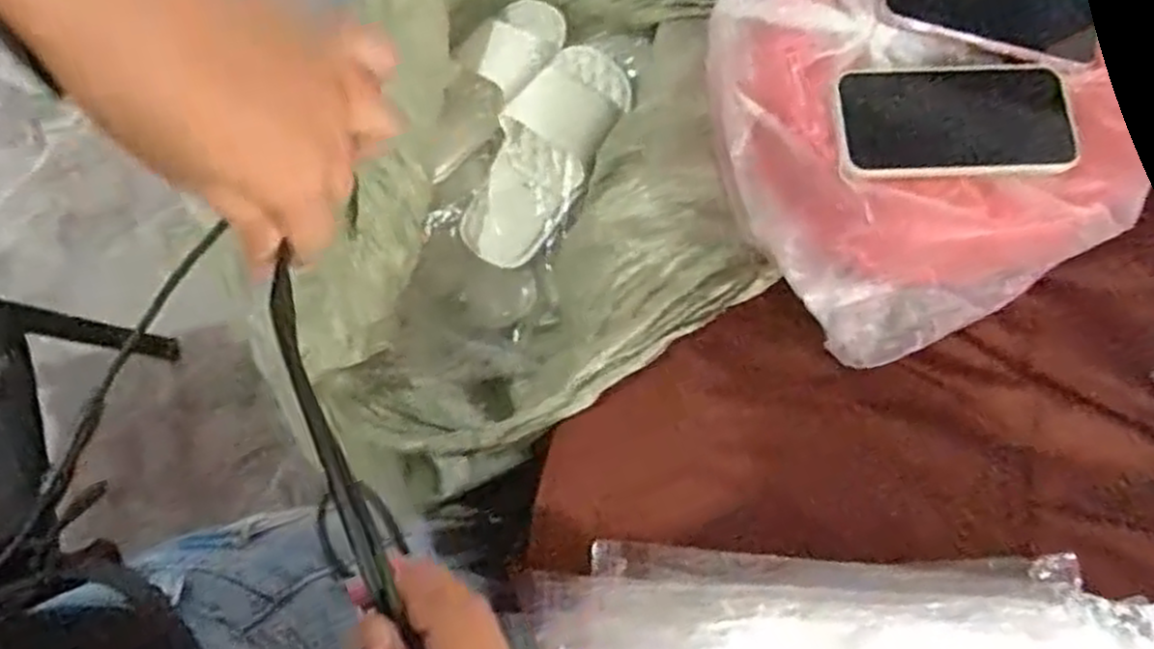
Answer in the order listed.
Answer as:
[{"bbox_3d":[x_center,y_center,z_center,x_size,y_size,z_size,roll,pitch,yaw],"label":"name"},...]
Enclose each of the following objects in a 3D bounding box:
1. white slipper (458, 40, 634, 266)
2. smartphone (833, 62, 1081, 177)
[{"bbox_3d":[-0.033,-0.170,0.771,0.099,0.058,0.243,28,77,6],"label":"white slipper"},{"bbox_3d":[0.259,-0.140,0.527,0.152,0.011,0.080,-2,76,-1],"label":"smartphone"}]

